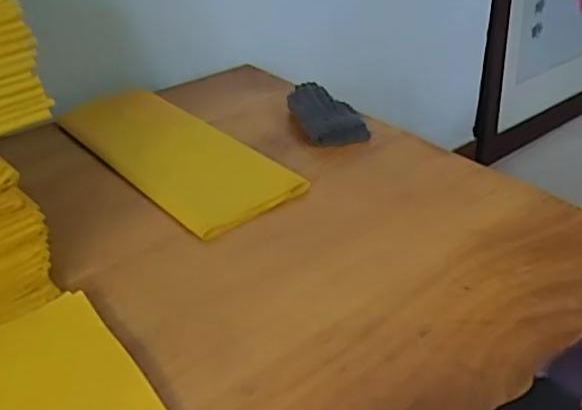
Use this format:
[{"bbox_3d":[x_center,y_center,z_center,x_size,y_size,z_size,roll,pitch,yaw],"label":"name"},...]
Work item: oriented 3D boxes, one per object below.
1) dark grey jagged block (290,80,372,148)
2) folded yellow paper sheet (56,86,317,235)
[{"bbox_3d":[0.042,-0.102,0.690,0.065,0.035,0.097,-12,34,-15],"label":"dark grey jagged block"},{"bbox_3d":[-0.129,-0.065,0.662,0.120,0.014,0.325,-27,40,-33],"label":"folded yellow paper sheet"}]

